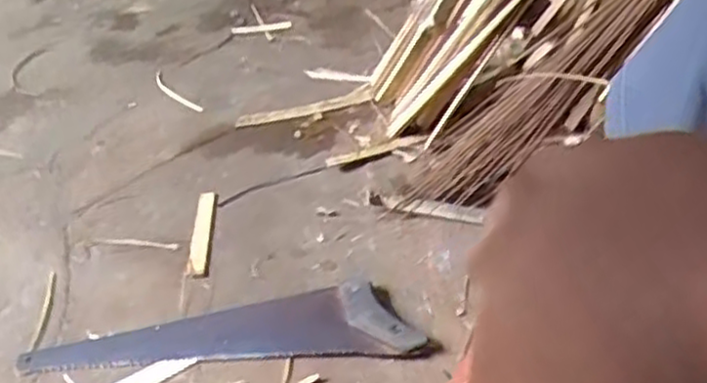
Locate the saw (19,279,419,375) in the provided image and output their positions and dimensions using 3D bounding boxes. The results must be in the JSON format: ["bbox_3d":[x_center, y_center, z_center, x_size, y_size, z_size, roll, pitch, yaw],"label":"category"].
[{"bbox_3d":[-0.146,0.150,0.825,0.423,0.023,0.095,-4,39,1],"label":"saw"}]

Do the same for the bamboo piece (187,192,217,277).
[{"bbox_3d":[-0.191,0.050,0.947,0.027,0.012,0.152,-5,39,0],"label":"bamboo piece"}]

